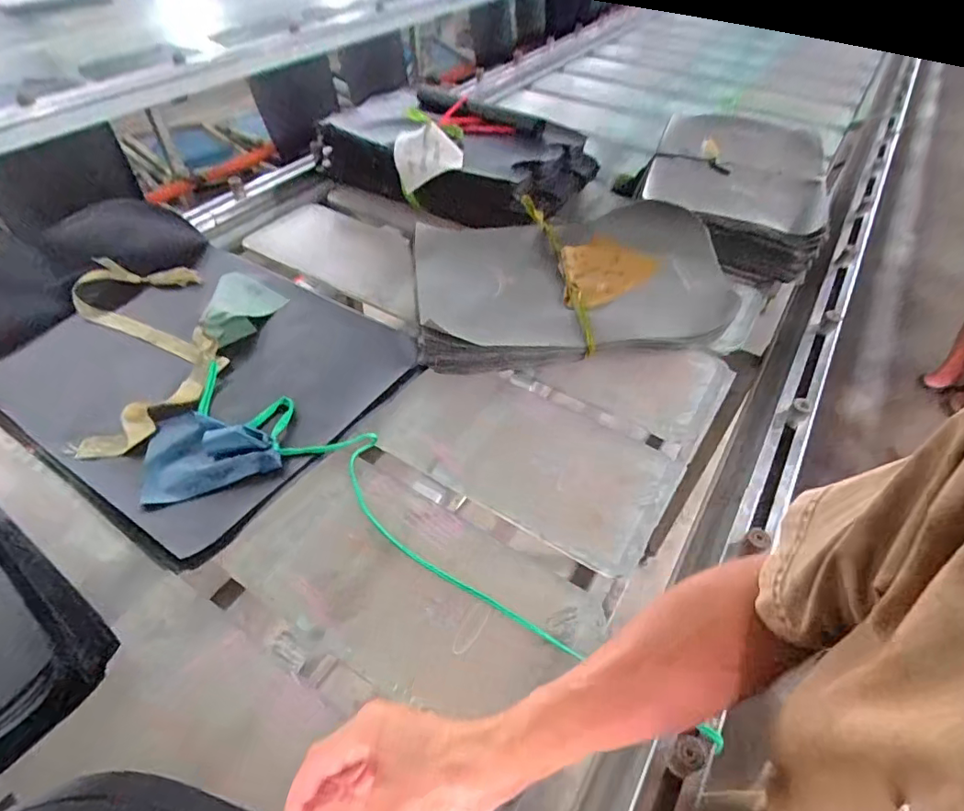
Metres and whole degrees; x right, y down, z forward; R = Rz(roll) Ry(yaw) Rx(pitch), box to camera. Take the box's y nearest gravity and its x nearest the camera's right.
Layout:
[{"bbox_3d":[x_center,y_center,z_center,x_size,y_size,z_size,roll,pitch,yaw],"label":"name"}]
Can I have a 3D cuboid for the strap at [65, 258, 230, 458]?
[{"bbox_3d":[-0.499,-0.095,0.788,0.193,0.052,0.418,-19,51,-17],"label":"strap"}]

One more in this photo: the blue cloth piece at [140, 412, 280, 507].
[{"bbox_3d":[-0.341,0.051,0.655,0.147,0.028,0.135,-20,52,-18],"label":"blue cloth piece"}]

